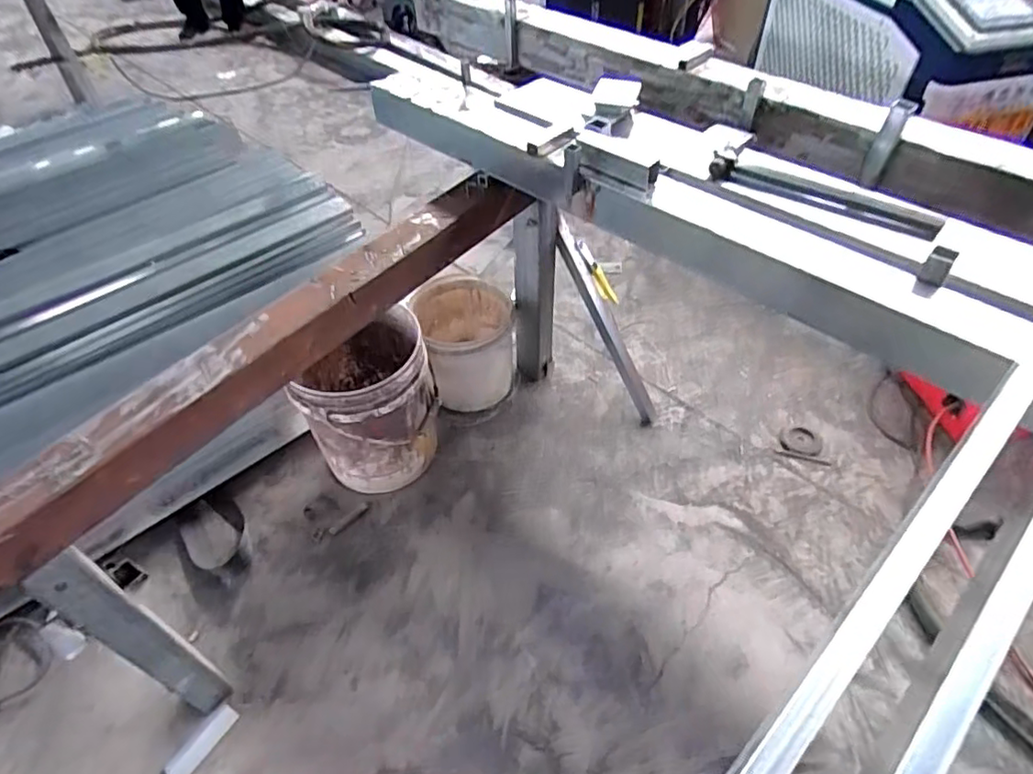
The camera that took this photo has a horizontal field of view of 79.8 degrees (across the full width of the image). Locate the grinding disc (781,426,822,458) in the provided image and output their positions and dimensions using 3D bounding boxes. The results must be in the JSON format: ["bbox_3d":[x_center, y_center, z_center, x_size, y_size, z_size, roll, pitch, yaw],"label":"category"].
[{"bbox_3d":[0.694,0.132,1.503,0.093,0.016,0.085,14,53,17],"label":"grinding disc"}]

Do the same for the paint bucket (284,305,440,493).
[{"bbox_3d":[-0.340,0.033,1.463,0.291,0.412,0.309,-11,49,-9],"label":"paint bucket"}]

